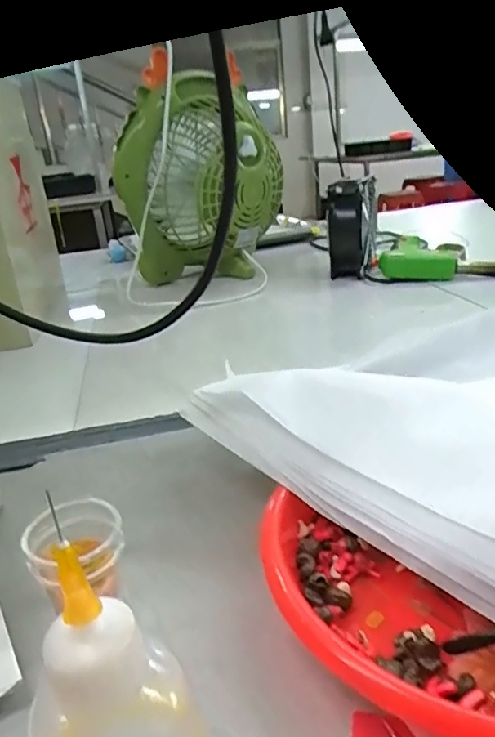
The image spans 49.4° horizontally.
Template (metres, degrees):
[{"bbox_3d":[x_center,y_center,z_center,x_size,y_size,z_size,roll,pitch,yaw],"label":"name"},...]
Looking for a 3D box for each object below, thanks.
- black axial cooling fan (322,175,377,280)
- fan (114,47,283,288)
[{"bbox_3d":[0.134,-0.182,0.691,0.048,0.112,0.096,3,25,21],"label":"black axial cooling fan"},{"bbox_3d":[-0.059,-0.237,0.695,0.148,0.247,0.169,8,27,30],"label":"fan"}]

